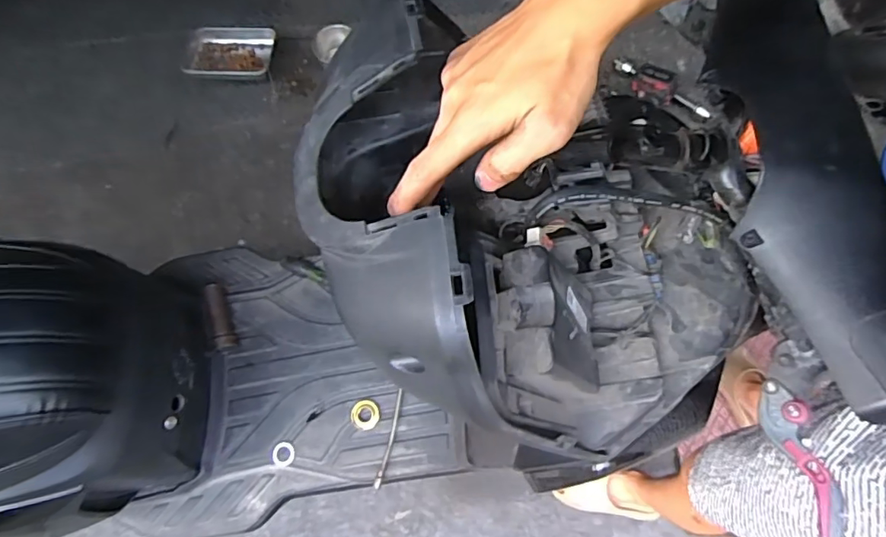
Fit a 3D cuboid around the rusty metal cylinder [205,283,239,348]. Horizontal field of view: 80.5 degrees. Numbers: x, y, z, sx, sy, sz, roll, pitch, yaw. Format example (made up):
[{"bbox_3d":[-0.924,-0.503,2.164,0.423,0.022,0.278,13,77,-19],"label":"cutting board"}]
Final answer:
[{"bbox_3d":[-0.392,0.084,0.914,0.041,0.040,0.120,-20,69,-7],"label":"rusty metal cylinder"}]

